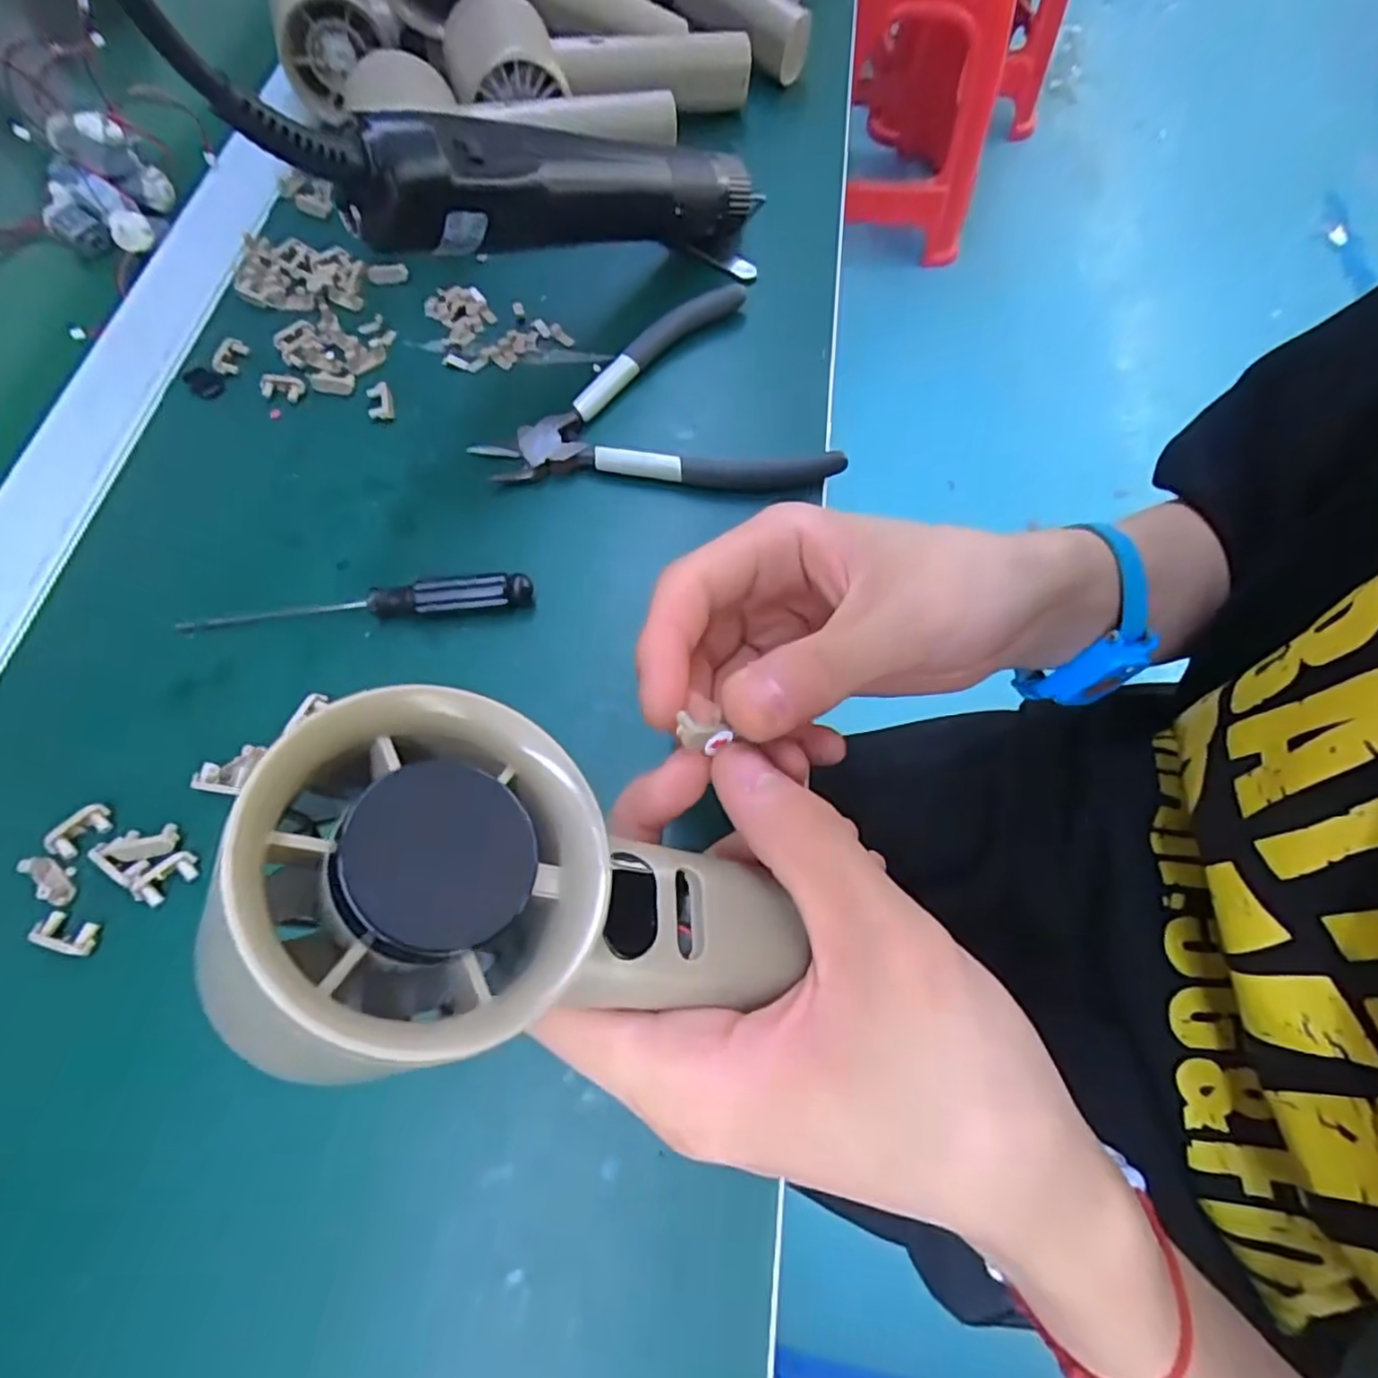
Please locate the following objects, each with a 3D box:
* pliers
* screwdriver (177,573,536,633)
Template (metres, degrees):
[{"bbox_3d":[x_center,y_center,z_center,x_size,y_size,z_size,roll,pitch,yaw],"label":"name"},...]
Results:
[{"bbox_3d":[-0.012,-0.138,0.303,0.149,0.015,0.107,0,67,-2],"label":"pliers"},{"bbox_3d":[-0.126,-0.032,0.256,0.130,0.013,0.014,-4,67,-4],"label":"screwdriver"}]

